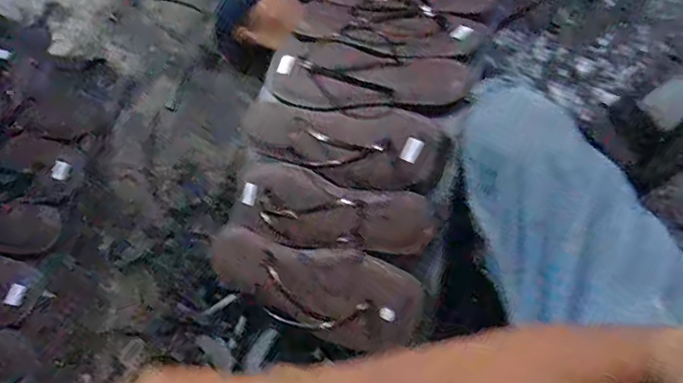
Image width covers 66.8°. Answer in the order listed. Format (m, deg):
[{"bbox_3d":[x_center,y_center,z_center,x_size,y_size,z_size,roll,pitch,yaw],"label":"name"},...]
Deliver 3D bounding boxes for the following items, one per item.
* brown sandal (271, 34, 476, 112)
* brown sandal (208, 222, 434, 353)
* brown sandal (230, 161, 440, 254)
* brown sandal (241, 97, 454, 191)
[{"bbox_3d":[0.019,-0.130,0.585,0.240,0.032,0.092,12,71,24],"label":"brown sandal"},{"bbox_3d":[-0.044,0.102,0.574,0.277,0.040,0.090,13,71,26],"label":"brown sandal"},{"bbox_3d":[-0.019,0.021,0.561,0.241,0.032,0.079,8,70,26],"label":"brown sandal"},{"bbox_3d":[-0.015,-0.060,0.566,0.259,0.041,0.086,13,71,27],"label":"brown sandal"}]

